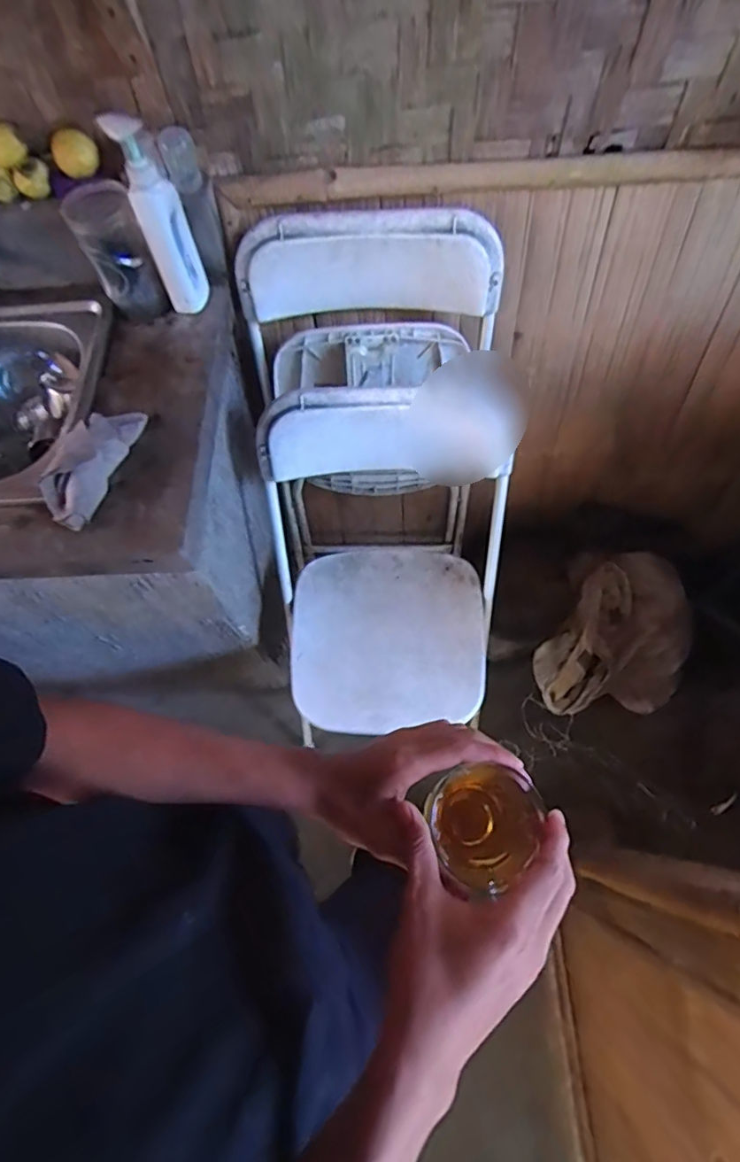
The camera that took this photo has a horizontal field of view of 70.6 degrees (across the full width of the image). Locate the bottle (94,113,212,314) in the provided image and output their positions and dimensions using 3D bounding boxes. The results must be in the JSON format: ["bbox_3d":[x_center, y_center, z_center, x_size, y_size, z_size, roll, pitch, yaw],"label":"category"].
[{"bbox_3d":[-0.293,-0.510,0.743,0.062,0.227,0.079,-19,68,-6],"label":"bottle"}]

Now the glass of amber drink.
[{"bbox_3d":[0.080,0.184,0.388,0.075,0.073,0.083,13,68,8],"label":"glass of amber drink"}]

